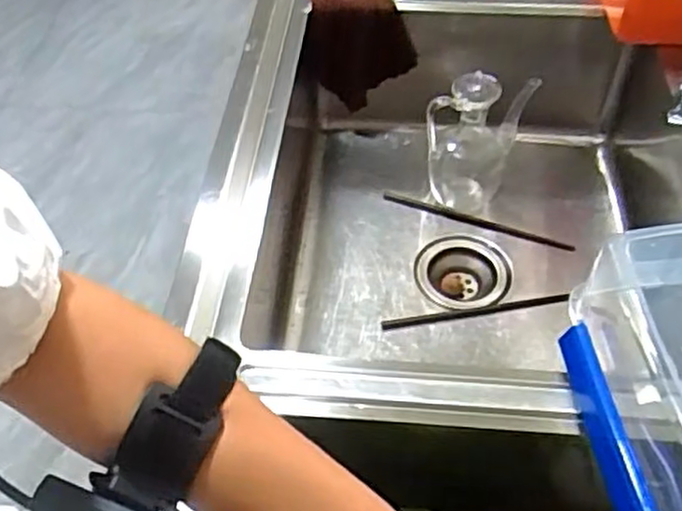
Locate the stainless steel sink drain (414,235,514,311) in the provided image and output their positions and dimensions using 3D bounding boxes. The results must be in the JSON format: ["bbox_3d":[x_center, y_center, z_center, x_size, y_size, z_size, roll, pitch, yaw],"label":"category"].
[{"bbox_3d":[0.146,0.020,0.868,0.110,0.032,0.106,8,51,7],"label":"stainless steel sink drain"}]

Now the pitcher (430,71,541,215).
[{"bbox_3d":[0.165,-0.144,0.875,0.086,0.176,0.107,29,57,22],"label":"pitcher"}]

